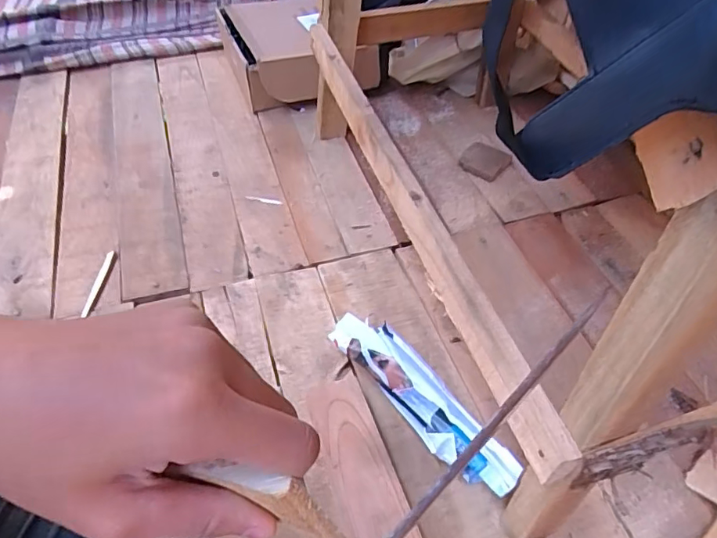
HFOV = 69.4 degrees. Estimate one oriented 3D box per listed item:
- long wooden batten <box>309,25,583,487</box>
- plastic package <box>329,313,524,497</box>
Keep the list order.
[{"bbox_3d":[0.050,-0.098,0.596,0.027,0.052,0.680,-12,50,-13],"label":"long wooden batten"},{"bbox_3d":[0.069,0.146,0.597,0.066,0.057,0.263,-32,57,-27],"label":"plastic package"}]

